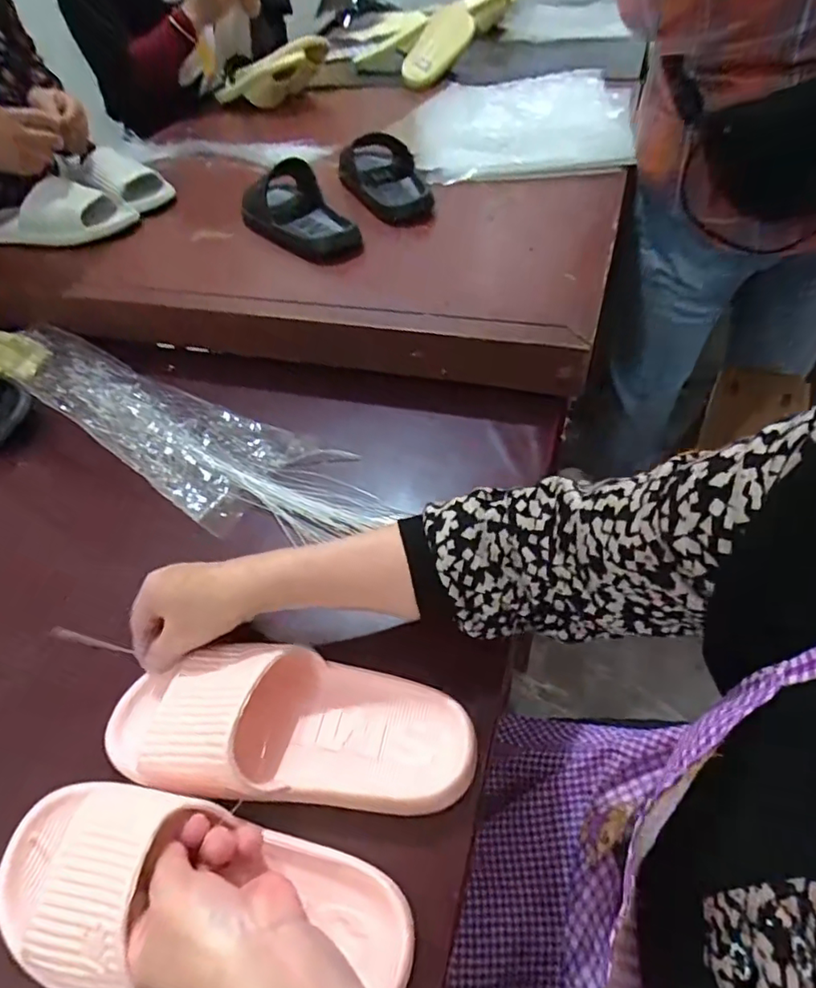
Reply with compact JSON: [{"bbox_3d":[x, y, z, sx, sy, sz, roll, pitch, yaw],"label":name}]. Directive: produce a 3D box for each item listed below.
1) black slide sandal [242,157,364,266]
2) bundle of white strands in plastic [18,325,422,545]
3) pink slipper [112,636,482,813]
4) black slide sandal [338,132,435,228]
[{"bbox_3d":[-0.150,-0.401,0.767,0.119,0.066,0.232,-30,51,-19],"label":"black slide sandal"},{"bbox_3d":[-0.272,-0.071,0.614,0.622,0.039,0.139,21,54,24],"label":"bundle of white strands in plastic"},{"bbox_3d":[-0.086,0.157,0.380,0.256,0.066,0.097,5,48,4],"label":"pink slipper"},{"bbox_3d":[-0.032,-0.482,0.833,0.105,0.078,0.215,-16,48,-8],"label":"black slide sandal"}]

